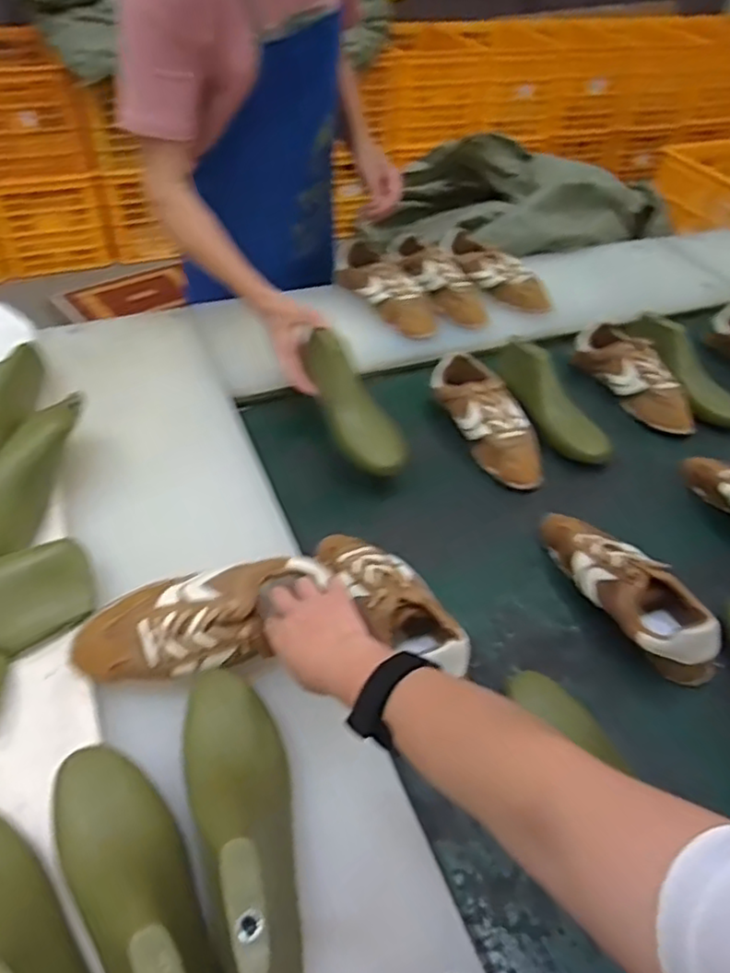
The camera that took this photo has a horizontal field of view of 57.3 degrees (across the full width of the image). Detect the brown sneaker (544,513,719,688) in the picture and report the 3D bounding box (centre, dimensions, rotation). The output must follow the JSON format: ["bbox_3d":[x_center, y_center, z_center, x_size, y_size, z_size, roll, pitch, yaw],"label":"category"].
[{"bbox_3d":[0.294,0.111,0.767,0.081,0.078,0.244,-21,50,-21],"label":"brown sneaker"}]

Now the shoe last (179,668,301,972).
[{"bbox_3d":[-0.093,0.247,0.511,0.079,0.091,0.257,-11,47,-13],"label":"shoe last"}]

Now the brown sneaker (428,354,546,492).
[{"bbox_3d":[0.183,-0.104,0.963,0.099,0.071,0.237,-19,49,-20],"label":"brown sneaker"}]

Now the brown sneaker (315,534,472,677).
[{"bbox_3d":[0.020,0.123,0.715,0.090,0.077,0.223,-27,53,-26],"label":"brown sneaker"}]

